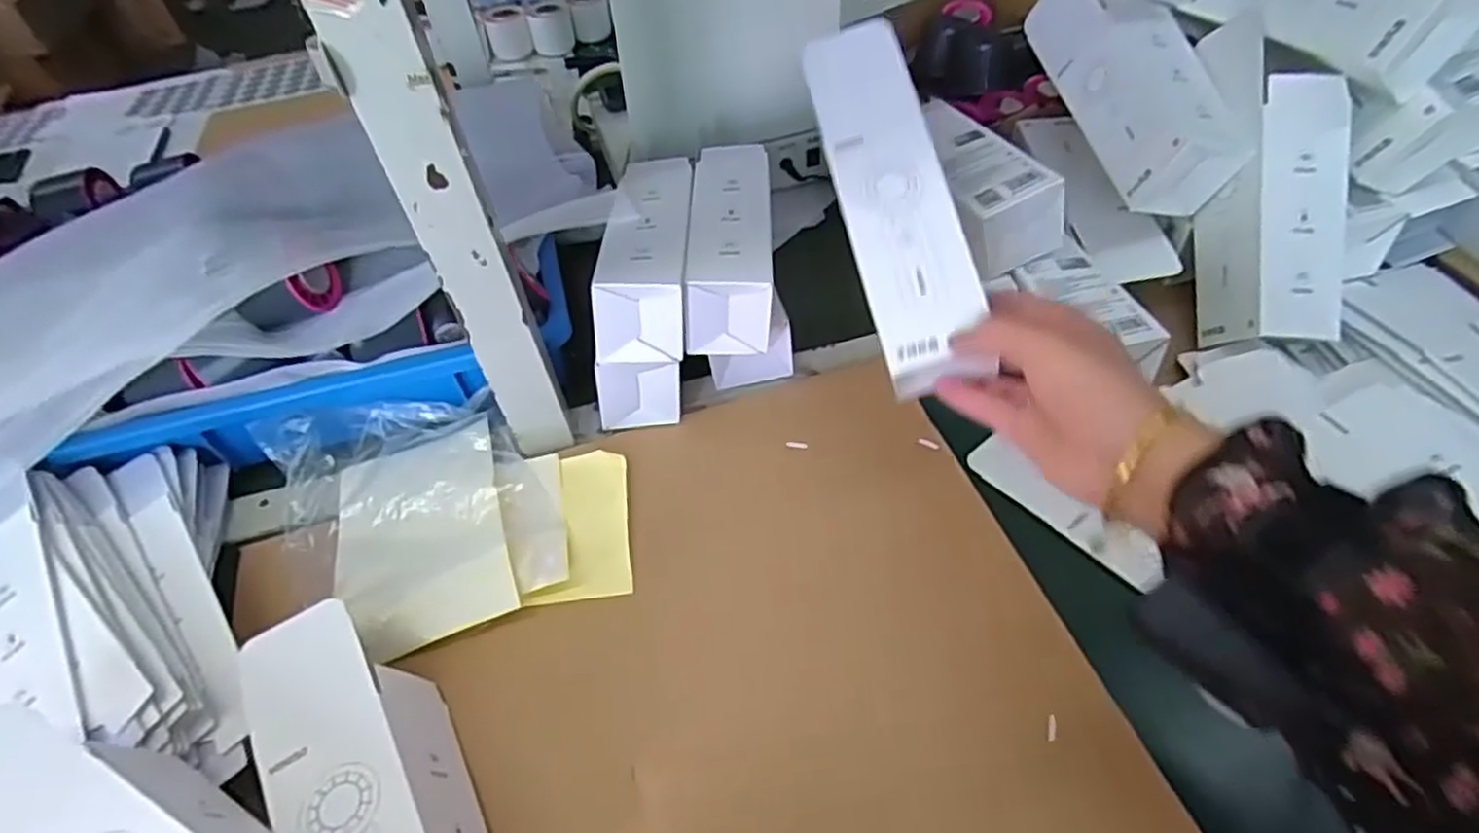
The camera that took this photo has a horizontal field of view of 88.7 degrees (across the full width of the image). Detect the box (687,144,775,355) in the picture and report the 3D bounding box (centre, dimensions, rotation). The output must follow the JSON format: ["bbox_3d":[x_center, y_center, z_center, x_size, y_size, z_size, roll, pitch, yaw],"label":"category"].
[{"bbox_3d":[-0.004,-0.139,0.585,0.061,0.063,0.186,-1,50,4],"label":"box"}]

